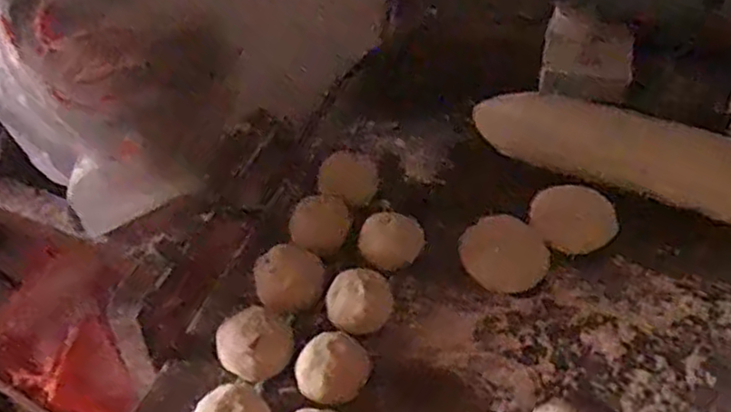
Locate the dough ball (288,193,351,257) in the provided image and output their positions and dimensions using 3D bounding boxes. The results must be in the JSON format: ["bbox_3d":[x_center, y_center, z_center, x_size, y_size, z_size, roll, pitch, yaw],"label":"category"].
[{"bbox_3d":[-0.037,0.015,0.590,0.048,0.032,0.042,-3,50,0],"label":"dough ball"}]

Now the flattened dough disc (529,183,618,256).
[{"bbox_3d":[0.172,0.009,0.584,0.074,0.010,0.064,-31,55,-21],"label":"flattened dough disc"}]

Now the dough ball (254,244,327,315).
[{"bbox_3d":[-0.057,0.058,0.537,0.052,0.039,0.049,-15,51,-10],"label":"dough ball"}]

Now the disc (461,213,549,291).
[{"bbox_3d":[0.110,0.037,0.560,0.062,0.015,0.063,-1,50,2],"label":"disc"}]

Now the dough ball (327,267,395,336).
[{"bbox_3d":[-0.004,0.072,0.523,0.046,0.042,0.043,-1,50,2],"label":"dough ball"}]

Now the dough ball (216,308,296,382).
[{"bbox_3d":[-0.078,0.100,0.511,0.047,0.046,0.049,-1,50,2],"label":"dough ball"}]

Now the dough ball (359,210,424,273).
[{"bbox_3d":[0.021,0.029,0.554,0.048,0.033,0.042,1,50,3],"label":"dough ball"}]

